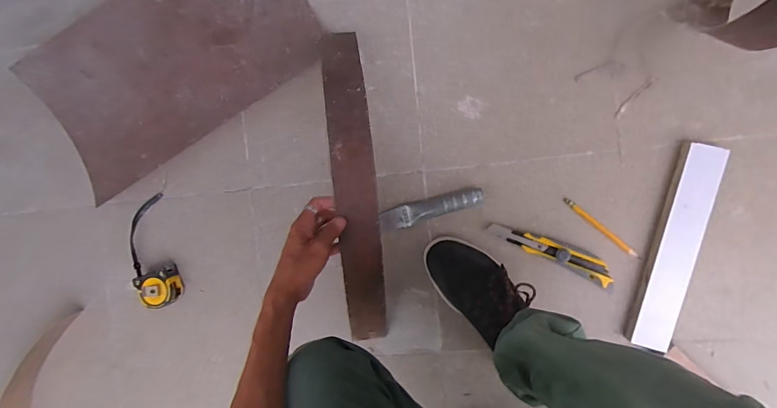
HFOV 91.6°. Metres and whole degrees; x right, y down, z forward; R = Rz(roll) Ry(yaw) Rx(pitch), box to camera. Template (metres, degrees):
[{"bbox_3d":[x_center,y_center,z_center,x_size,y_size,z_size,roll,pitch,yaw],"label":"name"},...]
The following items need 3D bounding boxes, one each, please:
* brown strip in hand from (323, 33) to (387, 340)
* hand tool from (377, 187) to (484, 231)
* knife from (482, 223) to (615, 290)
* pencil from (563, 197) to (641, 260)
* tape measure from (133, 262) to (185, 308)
[{"bbox_3d":[-0.045,-0.016,0.557,0.068,0.098,0.477,-5,96,8],"label":"brown strip in hand"},{"bbox_3d":[0.066,0.010,0.606,0.166,0.029,0.034,-15,90,8],"label":"hand tool"},{"bbox_3d":[0.257,0.072,0.585,0.200,0.026,0.038,25,96,6],"label":"knife"},{"bbox_3d":[0.326,0.036,0.580,0.135,0.012,0.012,42,97,4],"label":"pencil"},{"bbox_3d":[-0.399,0.145,0.659,0.061,0.050,0.064,0,92,8],"label":"tape measure"}]

